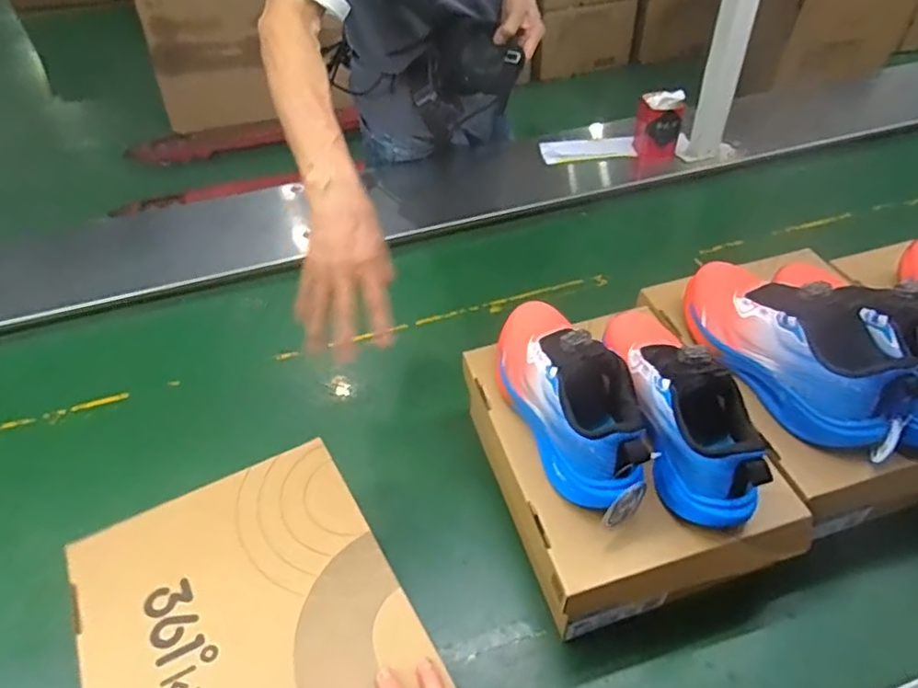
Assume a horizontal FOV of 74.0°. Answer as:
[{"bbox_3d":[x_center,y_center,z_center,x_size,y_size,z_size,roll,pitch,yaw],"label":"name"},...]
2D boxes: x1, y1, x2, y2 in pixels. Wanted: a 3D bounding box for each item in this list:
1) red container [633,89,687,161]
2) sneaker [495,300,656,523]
[{"bbox_3d":[0.384,-0.414,1.166,0.085,0.102,0.064,6,45,8],"label":"red container"},{"bbox_3d":[0.103,0.039,0.583,0.093,0.106,0.247,-16,46,-14],"label":"sneaker"}]

